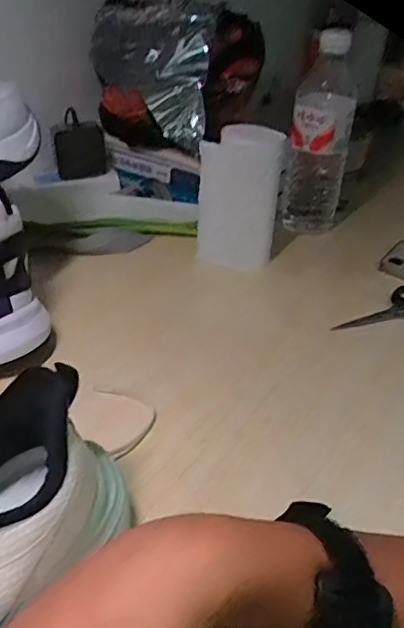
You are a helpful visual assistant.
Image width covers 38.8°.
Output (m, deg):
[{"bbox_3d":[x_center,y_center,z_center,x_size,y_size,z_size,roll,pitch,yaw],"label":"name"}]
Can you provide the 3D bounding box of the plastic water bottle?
[{"bbox_3d":[0.138,-0.203,0.672,0.070,0.216,0.063,11,36,9],"label":"plastic water bottle"}]

